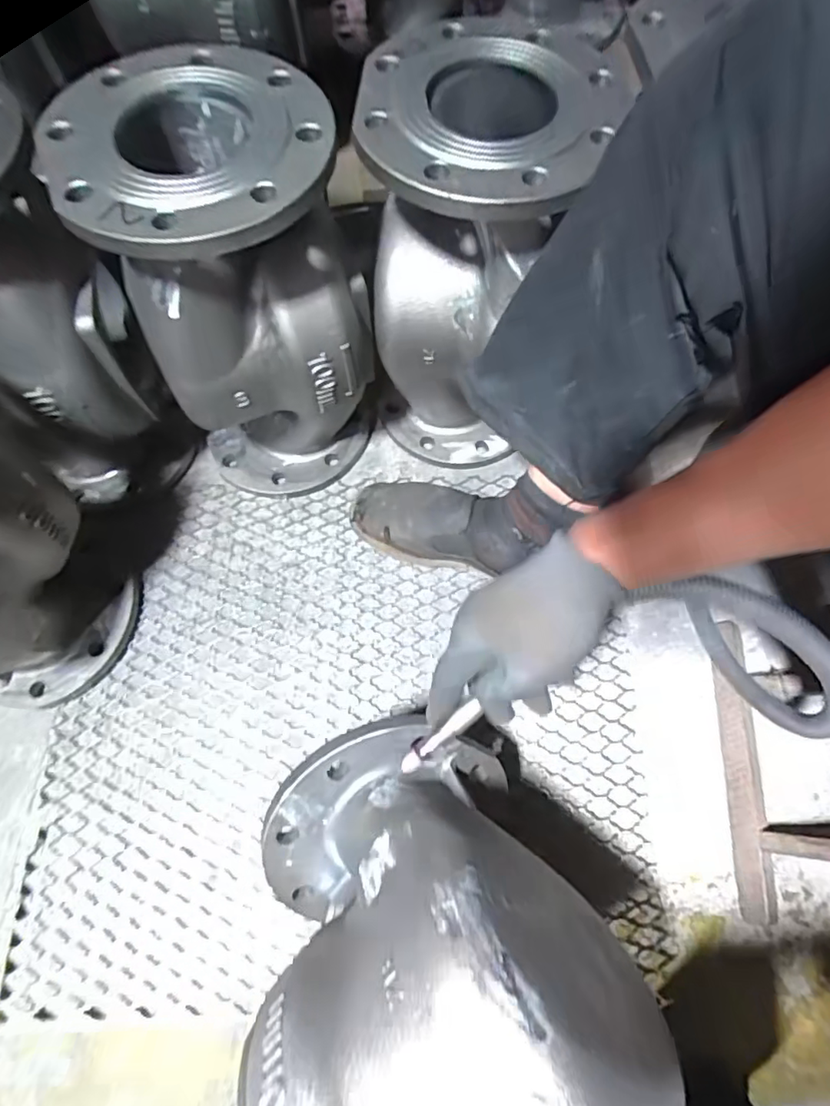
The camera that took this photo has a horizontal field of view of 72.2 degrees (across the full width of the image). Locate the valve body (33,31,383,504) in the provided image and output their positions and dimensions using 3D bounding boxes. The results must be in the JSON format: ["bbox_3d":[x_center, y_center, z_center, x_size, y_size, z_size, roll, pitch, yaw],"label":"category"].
[{"bbox_3d":[-0.162,-0.227,0.589,0.204,0.393,0.200,-25,70,-10],"label":"valve body"}]

